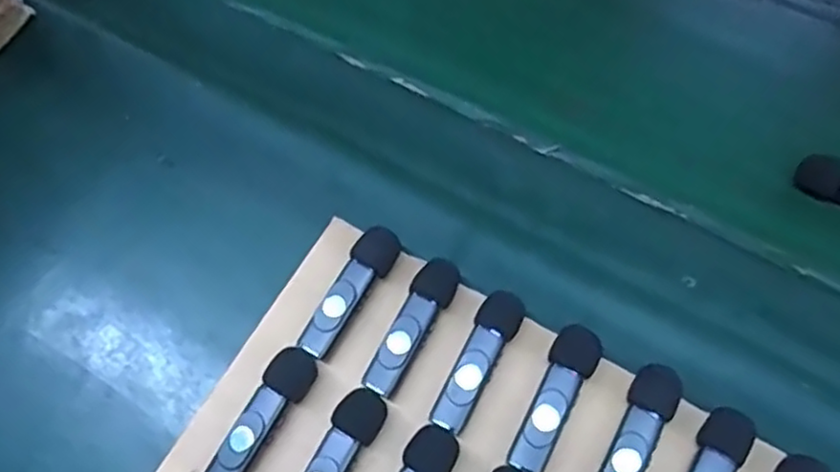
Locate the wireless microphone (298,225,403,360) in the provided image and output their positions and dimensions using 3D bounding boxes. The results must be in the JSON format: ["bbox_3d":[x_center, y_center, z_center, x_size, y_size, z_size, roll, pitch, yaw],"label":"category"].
[{"bbox_3d":[-0.031,0.025,0.303,0.017,0.013,0.063,28,67,13],"label":"wireless microphone"}]

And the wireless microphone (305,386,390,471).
[{"bbox_3d":[-0.036,0.093,0.277,0.019,0.017,0.064,30,67,14],"label":"wireless microphone"}]

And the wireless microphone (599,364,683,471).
[{"bbox_3d":[0.086,0.082,0.273,0.018,0.011,0.064,28,67,13],"label":"wireless microphone"}]

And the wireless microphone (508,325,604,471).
[{"bbox_3d":[0.055,0.066,0.281,0.019,0.011,0.064,29,67,13],"label":"wireless microphone"}]

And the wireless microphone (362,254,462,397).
[{"bbox_3d":[-0.003,0.039,0.296,0.017,0.012,0.064,29,67,14],"label":"wireless microphone"}]

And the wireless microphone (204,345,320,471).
[{"bbox_3d":[-0.066,0.077,0.285,0.018,0.017,0.064,33,68,15],"label":"wireless microphone"}]

